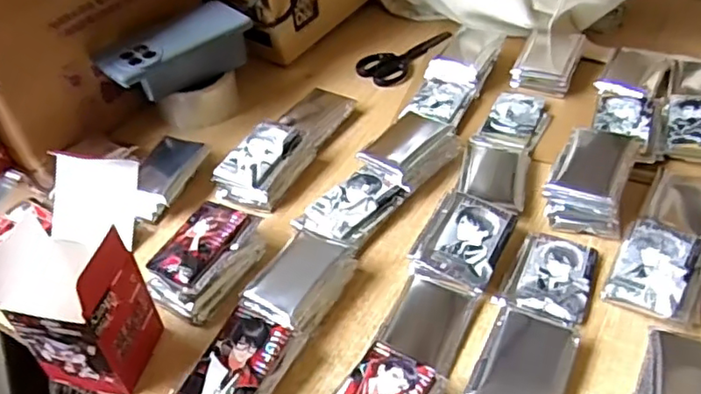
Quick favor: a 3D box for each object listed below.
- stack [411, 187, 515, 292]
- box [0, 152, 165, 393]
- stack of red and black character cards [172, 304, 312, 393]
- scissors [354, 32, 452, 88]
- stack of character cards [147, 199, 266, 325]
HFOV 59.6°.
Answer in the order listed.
[{"bbox_3d":[0.098,0.040,0.536,0.070,0.029,0.085,20,48,23],"label":"stack"},{"bbox_3d":[-0.195,0.062,0.452,0.077,0.141,0.106,5,43,9],"label":"box"},{"bbox_3d":[-0.081,0.129,0.461,0.059,0.030,0.088,21,48,24],"label":"stack of red and black character cards"},{"bbox_3d":[0.066,-0.183,0.779,0.060,0.012,0.130,28,51,29],"label":"scissors"},{"bbox_3d":[-0.126,0.054,0.530,0.073,0.039,0.099,22,48,25],"label":"stack of character cards"}]

